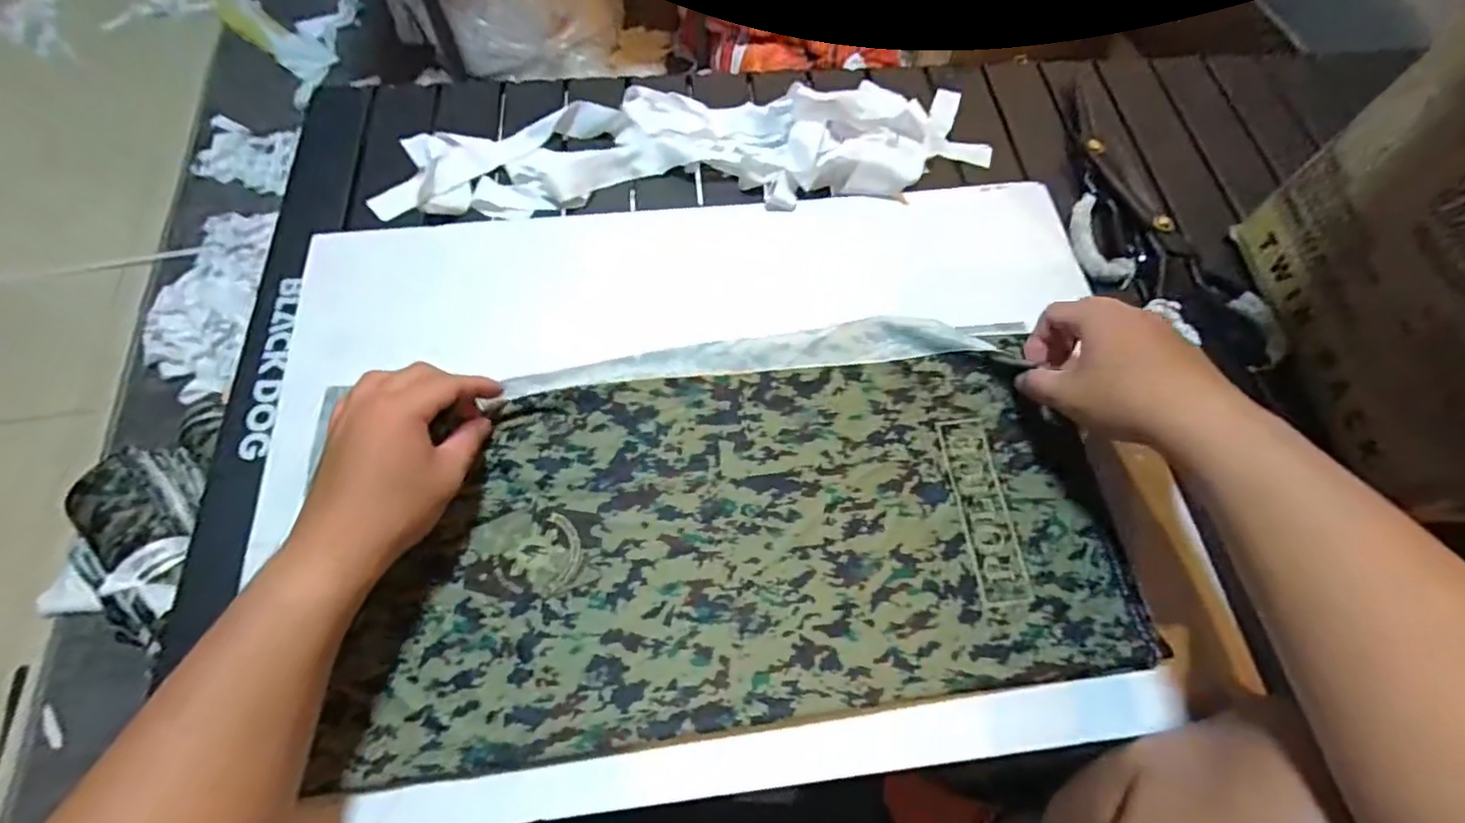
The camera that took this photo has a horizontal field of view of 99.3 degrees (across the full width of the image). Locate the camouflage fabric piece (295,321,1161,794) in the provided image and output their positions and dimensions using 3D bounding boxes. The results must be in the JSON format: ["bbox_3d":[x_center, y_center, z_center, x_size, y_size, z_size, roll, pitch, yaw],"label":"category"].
[{"bbox_3d":[0.008,0.064,0.413,0.480,0.014,0.254,-6,64,-5],"label":"camouflage fabric piece"}]

